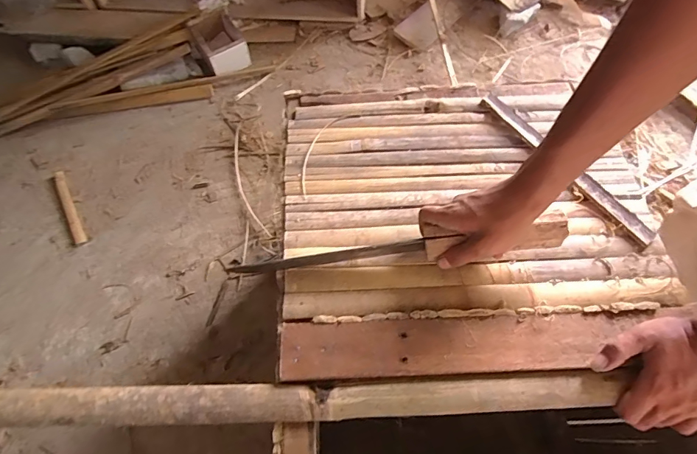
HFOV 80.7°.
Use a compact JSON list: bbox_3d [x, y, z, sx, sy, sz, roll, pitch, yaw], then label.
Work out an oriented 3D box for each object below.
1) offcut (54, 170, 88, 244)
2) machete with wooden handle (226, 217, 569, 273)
[{"bbox_3d":[-0.752,-0.056,1.103,0.033,0.012,0.274,-31,63,-14],"label":"offcut"},{"bbox_3d":[0.049,0.026,0.482,0.377,0.044,0.041,-7,60,8],"label":"machete with wooden handle"}]

